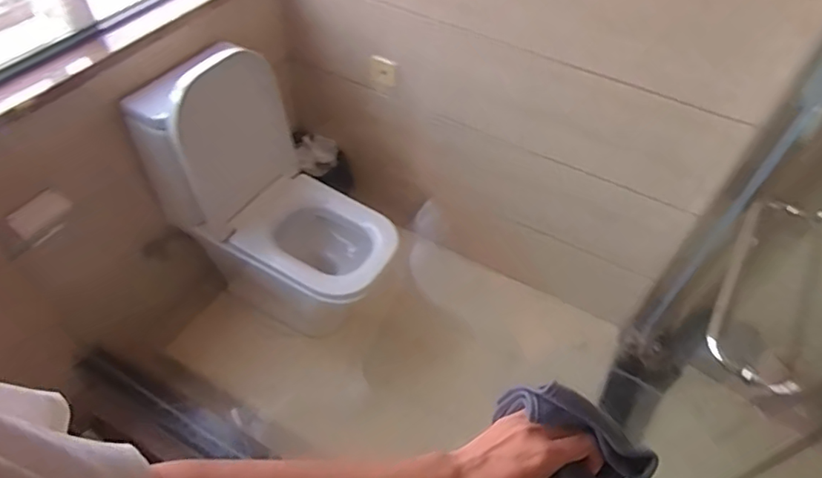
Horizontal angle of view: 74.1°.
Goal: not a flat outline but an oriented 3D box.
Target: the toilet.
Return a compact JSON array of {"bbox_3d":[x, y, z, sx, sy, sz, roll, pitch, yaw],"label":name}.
[{"bbox_3d":[-0.373,-0.053,1.535,0.621,0.796,0.402,35,56,23],"label":"toilet"}]

